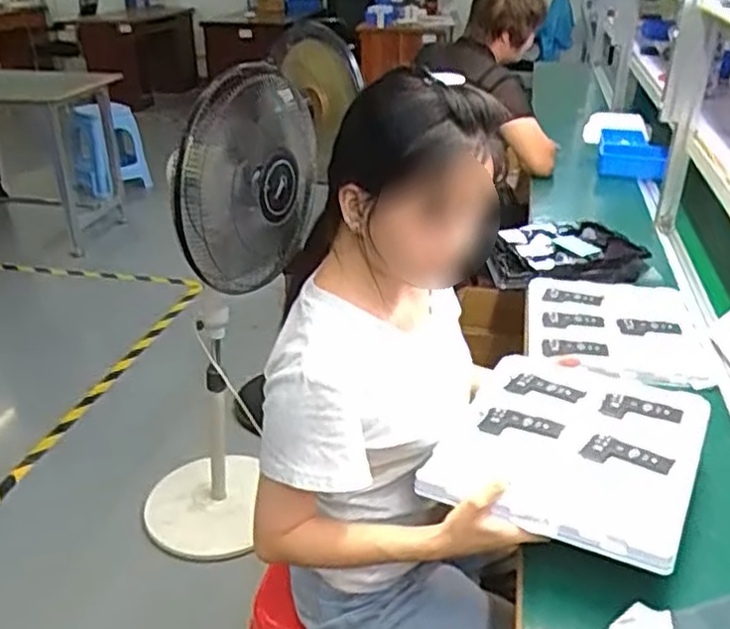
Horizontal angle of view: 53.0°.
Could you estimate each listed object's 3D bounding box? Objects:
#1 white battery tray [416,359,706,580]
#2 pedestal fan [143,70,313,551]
[{"bbox_3d":[0.255,0.156,0.892,0.278,0.029,0.322,14,34,27],"label":"white battery tray"},{"bbox_3d":[-0.323,0.040,1.633,0.400,1.152,0.383,-1,28,-7],"label":"pedestal fan"}]

